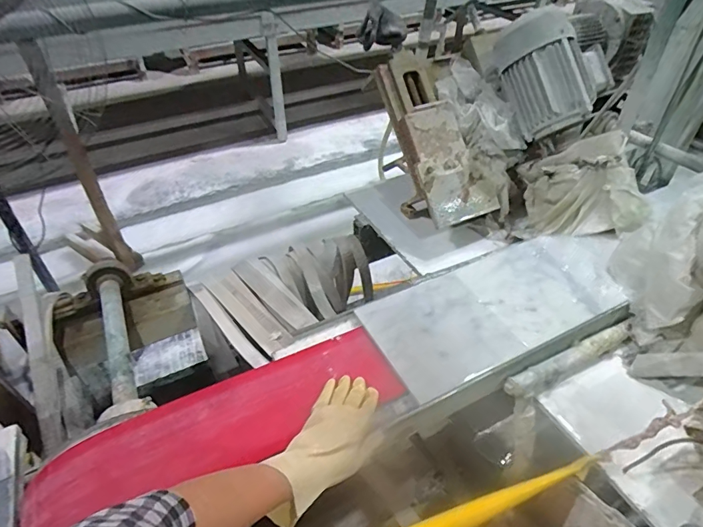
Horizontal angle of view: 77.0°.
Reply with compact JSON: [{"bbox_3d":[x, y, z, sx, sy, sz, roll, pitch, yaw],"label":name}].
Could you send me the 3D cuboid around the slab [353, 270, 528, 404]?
[{"bbox_3d":[0.138,0.104,0.712,0.199,0.011,0.197,-21,46,-19],"label":"slab"}]

